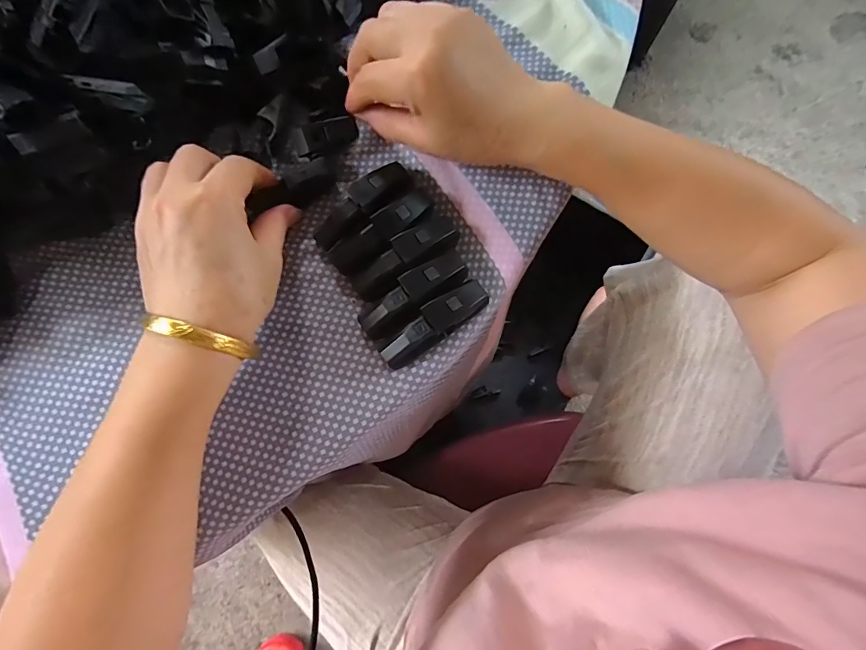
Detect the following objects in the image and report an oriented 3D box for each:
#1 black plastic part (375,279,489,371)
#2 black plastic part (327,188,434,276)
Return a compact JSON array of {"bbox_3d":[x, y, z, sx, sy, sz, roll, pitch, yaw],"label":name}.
[{"bbox_3d":[0.001,-0.002,0.261,0.073,0.023,0.020,-33,79,-7],"label":"black plastic part"},{"bbox_3d":[-0.030,-0.055,0.270,0.069,0.027,0.022,-35,80,-7],"label":"black plastic part"}]

